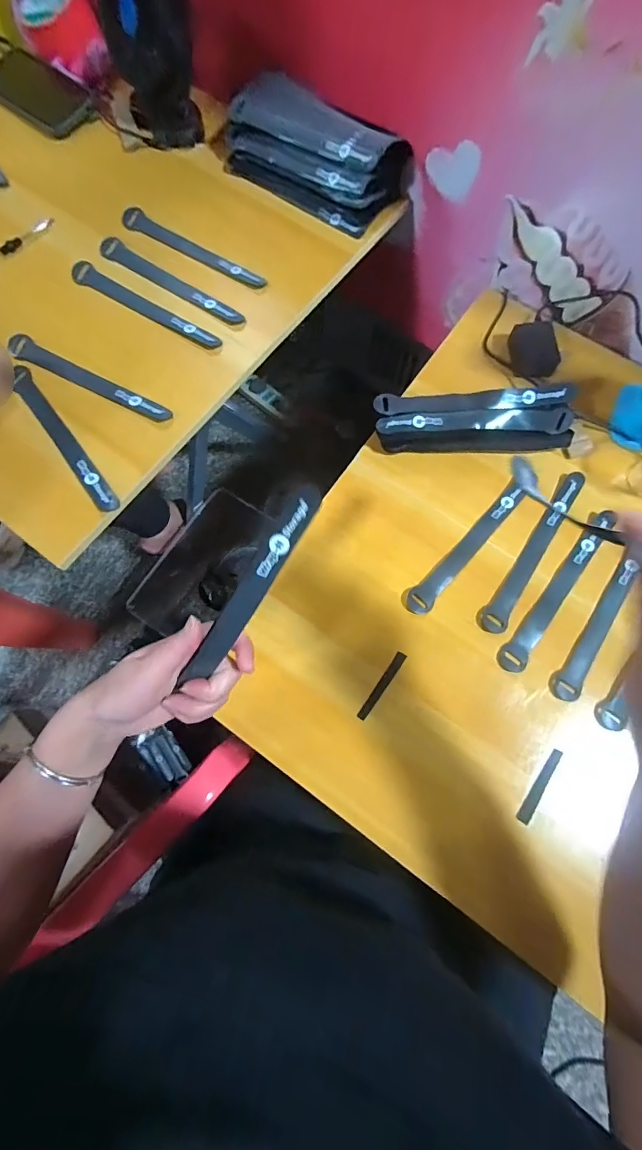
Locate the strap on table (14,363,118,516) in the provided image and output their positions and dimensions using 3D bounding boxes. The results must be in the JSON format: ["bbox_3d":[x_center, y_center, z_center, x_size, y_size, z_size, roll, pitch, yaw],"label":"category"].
[{"bbox_3d":[-0.258,-0.138,0.425,0.019,0.010,0.192,-36,77,-9],"label":"strap on table"}]

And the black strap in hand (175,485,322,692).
[{"bbox_3d":[-0.050,0.012,0.294,0.020,0.005,0.165,28,107,-22],"label":"black strap in hand"}]

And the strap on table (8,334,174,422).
[{"bbox_3d":[-0.244,-0.204,0.444,0.194,0.004,0.024,29,77,8],"label":"strap on table"}]

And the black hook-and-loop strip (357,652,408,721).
[{"bbox_3d":[0.057,0.103,0.399,0.010,0.004,0.070,33,80,9],"label":"black hook-and-loop strip"}]

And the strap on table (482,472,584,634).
[{"bbox_3d":[0.216,-0.026,0.430,0.022,0.007,0.194,33,77,9],"label":"strap on table"}]

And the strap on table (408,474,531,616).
[{"bbox_3d":[0.150,-0.030,0.434,0.023,0.004,0.180,41,76,14],"label":"strap on table"}]

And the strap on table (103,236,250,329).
[{"bbox_3d":[-0.176,-0.338,0.495,0.216,0.004,0.025,35,73,13],"label":"strap on table"}]

